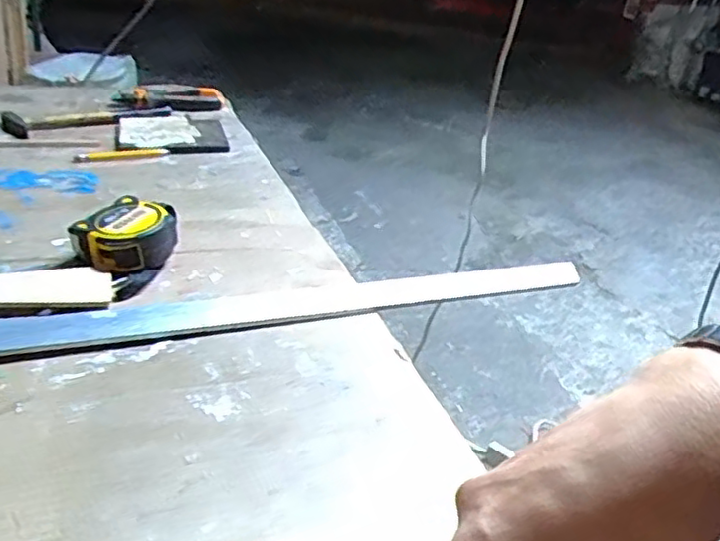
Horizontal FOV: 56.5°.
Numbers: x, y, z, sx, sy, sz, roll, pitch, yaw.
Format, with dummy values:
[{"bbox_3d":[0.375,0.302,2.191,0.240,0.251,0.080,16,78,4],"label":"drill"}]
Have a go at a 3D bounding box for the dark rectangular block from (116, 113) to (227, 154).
[{"bbox_3d":[-0.241,-0.176,0.855,0.130,0.009,0.140,-3,31,-17],"label":"dark rectangular block"}]

